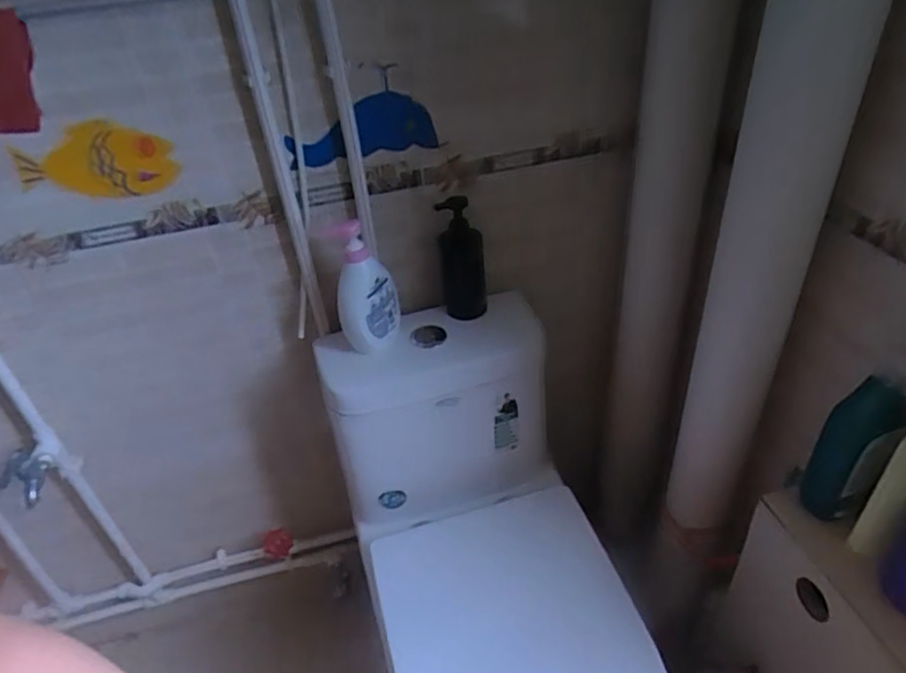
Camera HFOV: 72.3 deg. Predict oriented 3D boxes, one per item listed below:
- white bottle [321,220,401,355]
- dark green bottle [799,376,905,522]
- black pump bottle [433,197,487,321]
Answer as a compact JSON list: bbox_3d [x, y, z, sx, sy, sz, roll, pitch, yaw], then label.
[{"bbox_3d":[-0.123,-0.061,0.868,0.087,0.197,0.064,-10,38,-6],"label":"white bottle"},{"bbox_3d":[0.460,0.137,0.720,0.066,0.202,0.044,24,47,32],"label":"dark green bottle"},{"bbox_3d":[0.015,-0.119,0.968,0.069,0.191,0.081,-4,38,2],"label":"black pump bottle"}]

